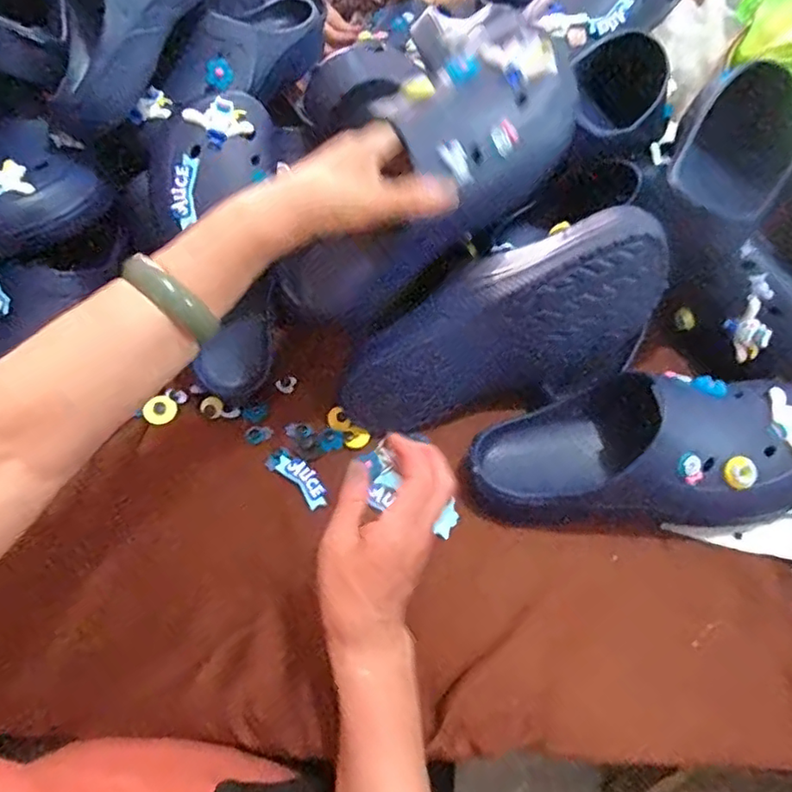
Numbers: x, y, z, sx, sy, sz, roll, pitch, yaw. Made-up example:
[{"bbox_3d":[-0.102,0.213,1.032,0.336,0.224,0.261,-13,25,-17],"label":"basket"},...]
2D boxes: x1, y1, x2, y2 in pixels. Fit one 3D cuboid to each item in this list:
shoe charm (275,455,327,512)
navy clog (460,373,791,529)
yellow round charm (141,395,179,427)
[{"bbox_3d":[-0.082,0.075,0.520,0.023,0.005,0.063,-34,59,-24],"label":"shoe charm"},{"bbox_3d":[0.203,0.041,0.484,0.288,0.100,0.111,1,52,1],"label":"navy clog"},{"bbox_3d":[-0.230,0.015,0.567,0.030,0.006,0.026,-40,103,-24],"label":"yellow round charm"}]

